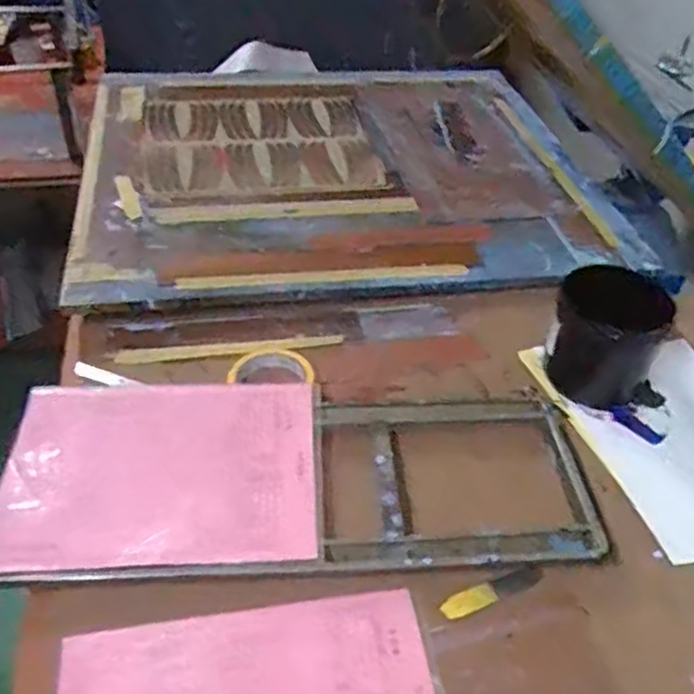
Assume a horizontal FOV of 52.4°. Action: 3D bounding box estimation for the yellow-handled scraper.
[{"bbox_3d":[0.130,0.216,0.627,0.097,0.009,0.020,-14,45,-19],"label":"yellow-handled scraper"}]

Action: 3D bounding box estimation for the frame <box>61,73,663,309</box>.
[{"bbox_3d":[-0.010,-0.326,1.167,0.814,0.045,0.699,-3,43,-9],"label":"frame"}]

